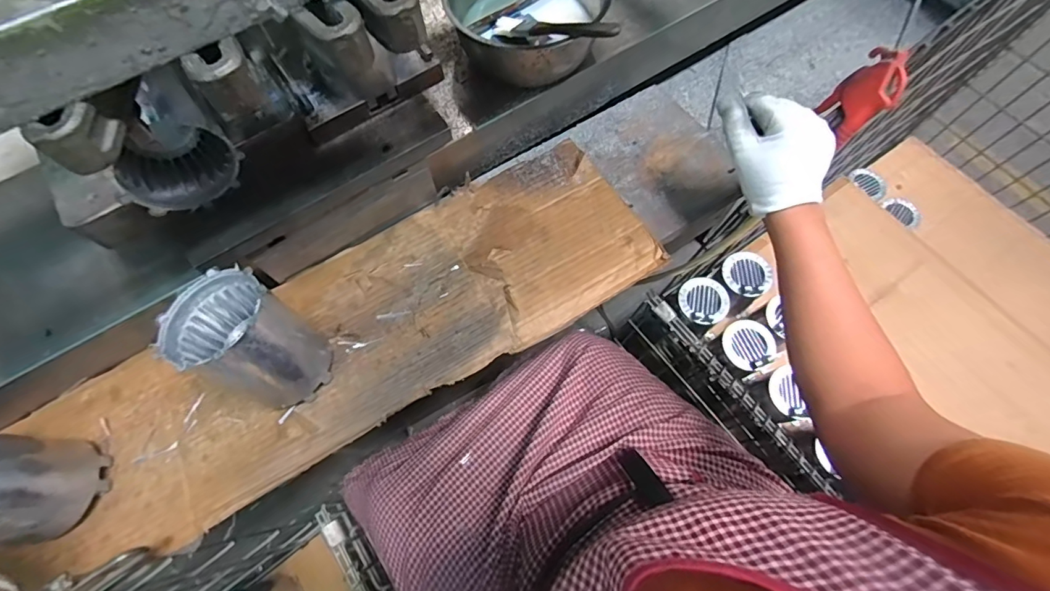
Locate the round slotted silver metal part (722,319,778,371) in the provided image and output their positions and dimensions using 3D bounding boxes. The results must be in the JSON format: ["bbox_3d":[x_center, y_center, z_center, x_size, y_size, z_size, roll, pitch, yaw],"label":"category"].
[{"bbox_3d":[0.377,0.082,0.767,0.080,0.009,0.080,-4,72,13],"label":"round slotted silver metal part"}]

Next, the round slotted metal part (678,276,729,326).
[{"bbox_3d":[0.323,0.008,0.818,0.086,0.017,0.087,0,68,0],"label":"round slotted metal part"}]

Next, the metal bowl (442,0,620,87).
[{"bbox_3d":[0.007,-0.345,0.553,0.185,0.099,0.177,0,68,0],"label":"metal bowl"}]

